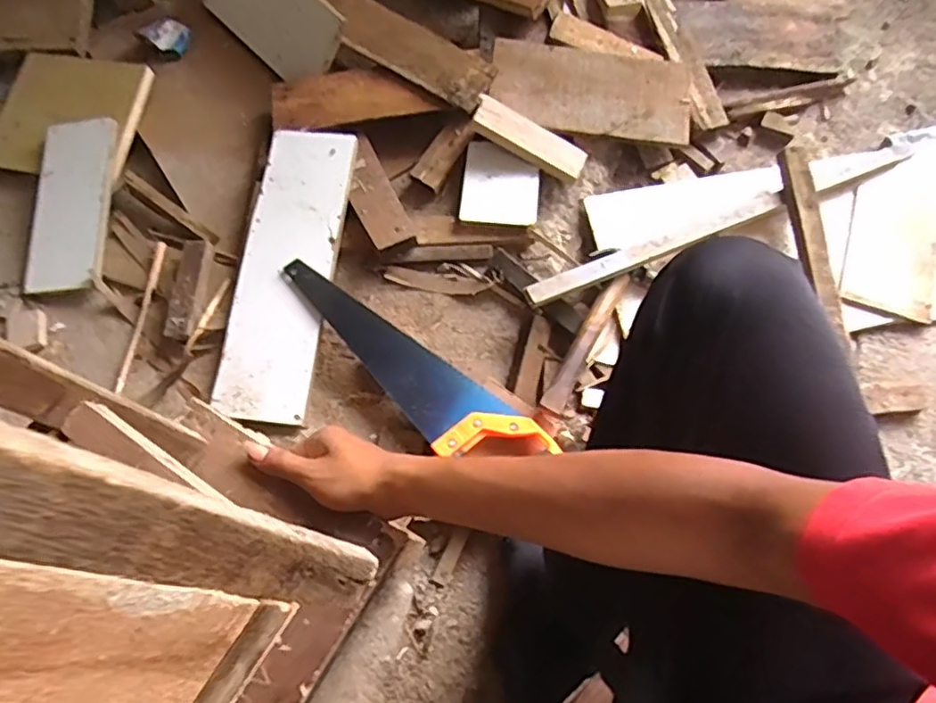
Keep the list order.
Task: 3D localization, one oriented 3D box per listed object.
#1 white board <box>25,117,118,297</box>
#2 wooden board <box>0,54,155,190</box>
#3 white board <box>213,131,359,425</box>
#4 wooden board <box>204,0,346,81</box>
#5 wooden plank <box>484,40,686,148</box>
[{"bbox_3d":[-0.567,-0.206,0.892,0.117,0.016,0.250,-6,79,8],"label":"white board"},{"bbox_3d":[-0.607,-0.358,0.957,0.247,0.020,0.197,14,81,12],"label":"wooden board"},{"bbox_3d":[-0.241,-0.110,0.828,0.127,0.011,0.399,6,75,5],"label":"white board"},{"bbox_3d":[-0.308,-0.529,0.971,0.273,0.137,0.014,44,35,11],"label":"wooden board"},{"bbox_3d":[0.179,-0.377,0.900,0.286,0.021,0.123,9,90,-4],"label":"wooden plank"}]

